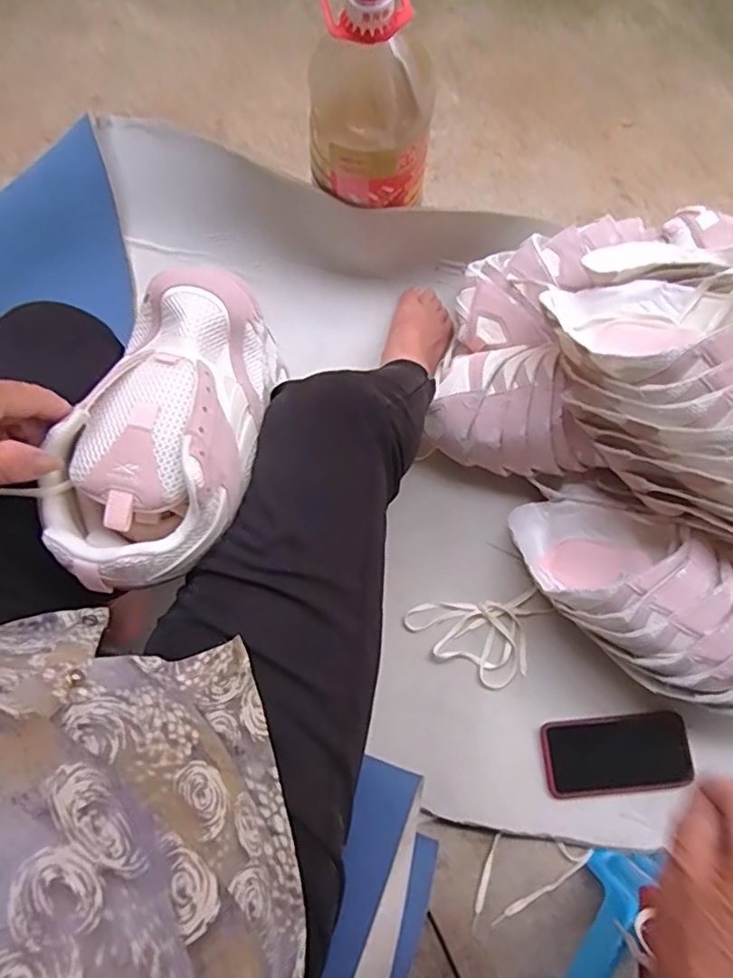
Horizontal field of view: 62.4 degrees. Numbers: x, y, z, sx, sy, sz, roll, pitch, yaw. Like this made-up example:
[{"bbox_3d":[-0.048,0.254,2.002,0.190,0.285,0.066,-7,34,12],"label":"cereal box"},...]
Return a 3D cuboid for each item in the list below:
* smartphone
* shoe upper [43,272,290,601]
[{"bbox_3d":[0.283,0.301,0.688,0.157,0.005,0.082,-9,73,6],"label":"smartphone"},{"bbox_3d":[-0.132,-0.054,0.417,0.117,0.070,0.244,15,67,3],"label":"shoe upper"}]

